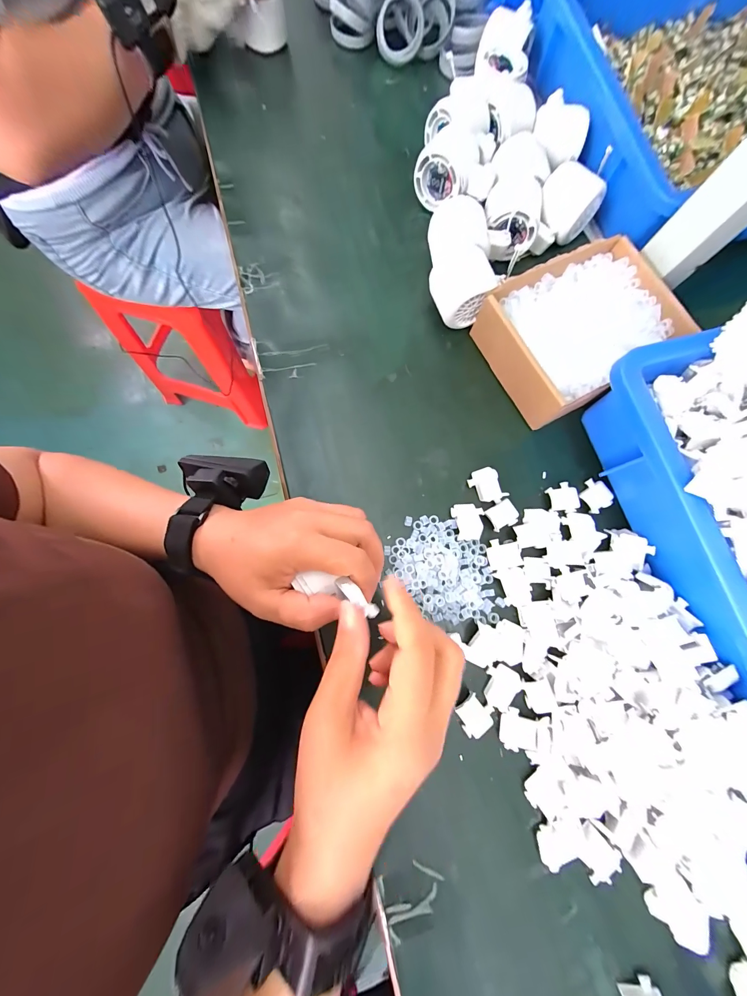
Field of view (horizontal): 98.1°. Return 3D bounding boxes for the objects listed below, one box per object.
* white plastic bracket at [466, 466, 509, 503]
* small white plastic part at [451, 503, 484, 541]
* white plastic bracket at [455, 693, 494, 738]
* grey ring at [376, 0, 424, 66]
[{"bbox_3d":[0.109,-0.012,0.310,0.030,0.009,0.035,-15,79,-3],"label":"white plastic bracket"},{"bbox_3d":[0.089,0.022,0.302,0.029,0.004,0.034,-8,79,-2],"label":"small white plastic part"},{"bbox_3d":[0.084,0.180,0.268,0.029,0.005,0.028,-36,81,-7],"label":"white plastic bracket"},{"bbox_3d":[0.035,-0.622,0.428,0.060,0.016,0.070,-3,112,7],"label":"grey ring"}]

